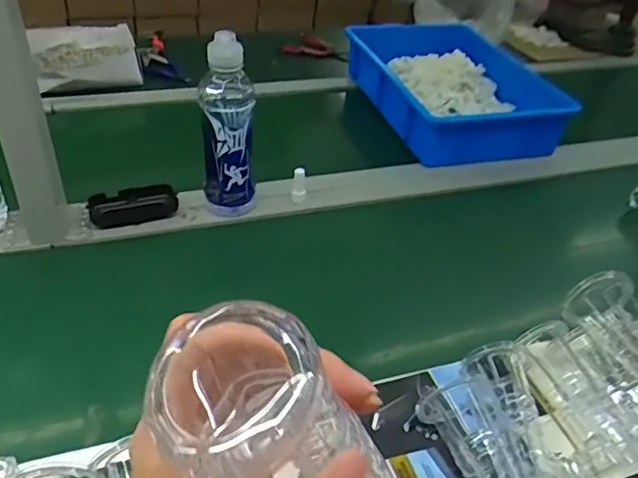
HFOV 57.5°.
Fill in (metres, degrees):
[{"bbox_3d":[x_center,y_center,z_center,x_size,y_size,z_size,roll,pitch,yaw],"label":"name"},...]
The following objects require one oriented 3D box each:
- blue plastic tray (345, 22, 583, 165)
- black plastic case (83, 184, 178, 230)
[{"bbox_3d":[0.250,-0.287,1.084,0.281,0.107,0.391,-8,40,-17],"label":"blue plastic tray"},{"bbox_3d":[-0.246,-0.045,0.771,0.110,0.031,0.053,-8,40,-17],"label":"black plastic case"}]

